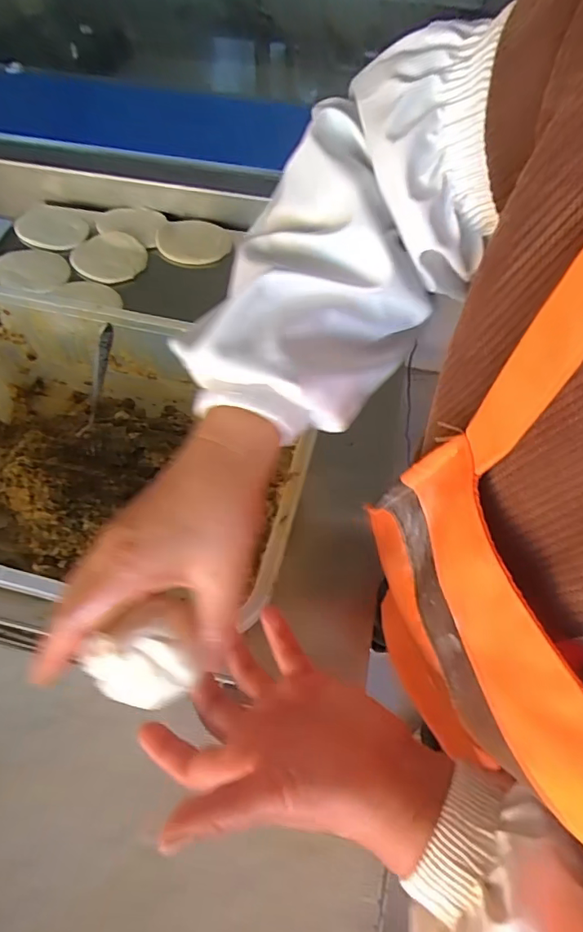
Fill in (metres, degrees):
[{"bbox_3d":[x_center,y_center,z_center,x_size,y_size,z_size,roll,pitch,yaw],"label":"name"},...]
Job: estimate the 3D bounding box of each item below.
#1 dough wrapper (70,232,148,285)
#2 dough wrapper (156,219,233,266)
[{"bbox_3d":[-0.259,-0.298,0.731,0.098,0.009,0.104,0,63,0],"label":"dough wrapper"},{"bbox_3d":[-0.146,-0.337,0.771,0.111,0.015,0.111,8,59,5],"label":"dough wrapper"}]

